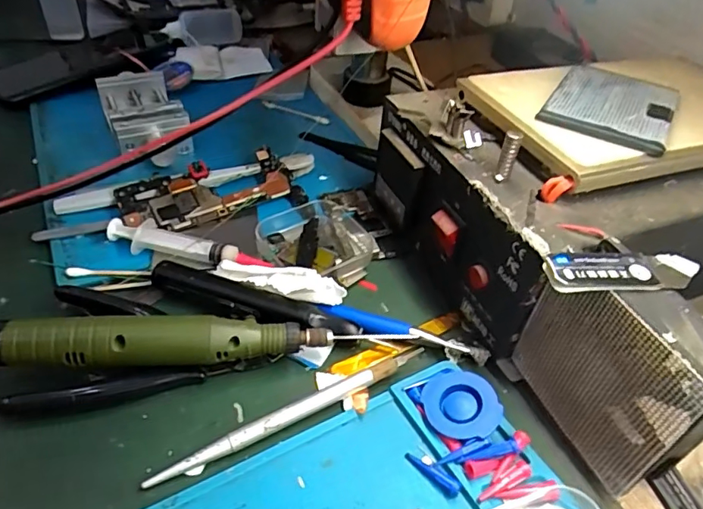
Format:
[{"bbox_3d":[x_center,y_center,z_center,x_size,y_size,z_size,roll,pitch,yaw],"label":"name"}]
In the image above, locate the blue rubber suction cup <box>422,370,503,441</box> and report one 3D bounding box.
[{"bbox_3d":[0.054,0.074,0.252,0.034,0.009,0.034,-10,46,10],"label":"blue rubber suction cup"}]

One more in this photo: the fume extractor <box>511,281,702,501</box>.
[{"bbox_3d":[0.115,0.052,0.229,0.028,0.084,0.080,-14,44,-19],"label":"fume extractor"}]

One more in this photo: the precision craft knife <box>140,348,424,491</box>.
[{"bbox_3d":[-0.026,0.076,0.252,0.145,0.009,0.008,-18,46,-23],"label":"precision craft knife"}]

